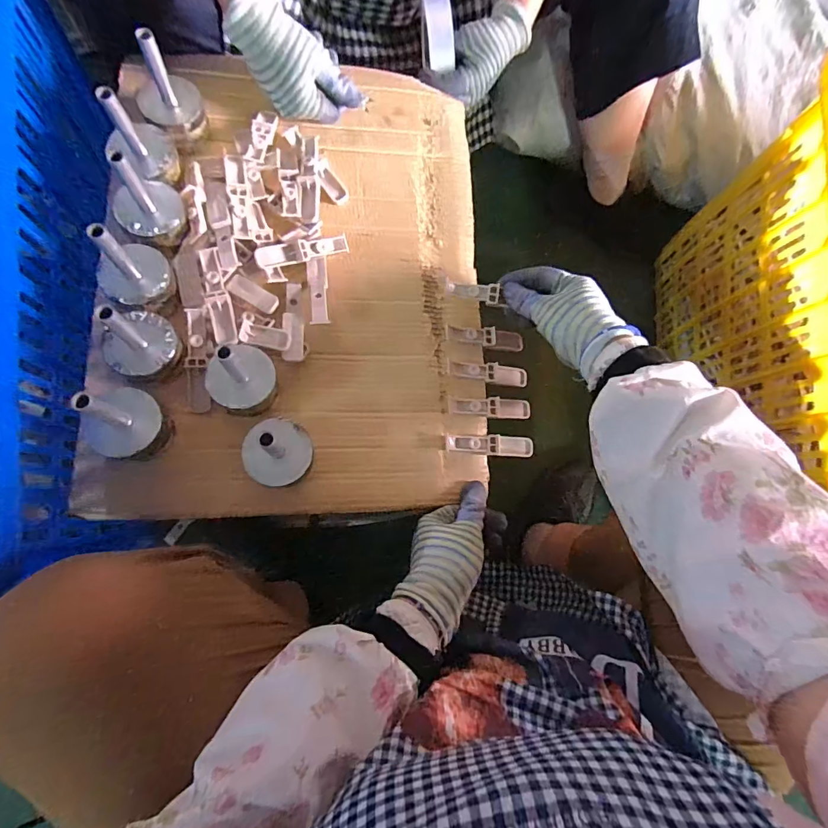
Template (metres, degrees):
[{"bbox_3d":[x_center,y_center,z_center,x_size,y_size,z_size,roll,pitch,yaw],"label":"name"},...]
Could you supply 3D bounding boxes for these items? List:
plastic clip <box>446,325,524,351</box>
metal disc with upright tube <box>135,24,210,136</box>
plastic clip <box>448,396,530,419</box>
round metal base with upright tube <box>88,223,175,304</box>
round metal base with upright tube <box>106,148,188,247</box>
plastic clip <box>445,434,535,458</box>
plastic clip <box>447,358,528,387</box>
[{"bbox_3d":[0.081,-0.085,0.488,0.095,0.010,0.022,5,84,-20],"label":"plastic clip"},{"bbox_3d":[-0.245,-0.317,0.432,0.057,0.095,0.054,2,78,-8],"label":"metal disc with upright tube"},{"bbox_3d":[0.082,-0.007,0.473,0.093,0.008,0.021,3,84,-17],"label":"plastic clip"},{"bbox_3d":[-0.253,-0.130,0.385,0.060,0.074,0.048,-33,85,-13],"label":"round metal base with upright tube"},{"bbox_3d":[-0.248,-0.200,0.401,0.053,0.077,0.059,29,76,-2],"label":"round metal base with upright tube"},{"bbox_3d":[0.081,0.034,0.469,0.099,0.016,0.022,4,84,-18],"label":"plastic clip"},{"bbox_3d":[0.081,-0.046,0.482,0.098,0.010,0.021,7,83,-19],"label":"plastic clip"}]

